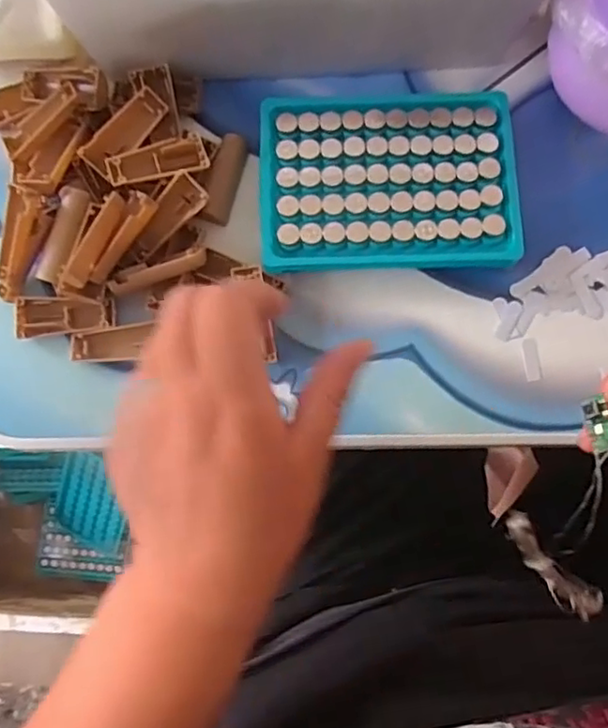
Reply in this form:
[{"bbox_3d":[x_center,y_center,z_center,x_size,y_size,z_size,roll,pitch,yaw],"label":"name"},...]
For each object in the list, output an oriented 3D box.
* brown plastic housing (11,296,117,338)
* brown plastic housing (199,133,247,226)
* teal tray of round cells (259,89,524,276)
[{"bbox_3d":[-0.124,-0.024,0.332,0.049,0.014,0.020,0,79,1],"label":"brown plastic housing"},{"bbox_3d":[-0.043,-0.102,0.345,0.014,0.010,0.055,12,80,3],"label":"brown plastic housing"},{"bbox_3d":[0.044,-0.097,0.336,0.131,0.019,0.093,-1,79,1],"label":"teal tray of round cells"}]

